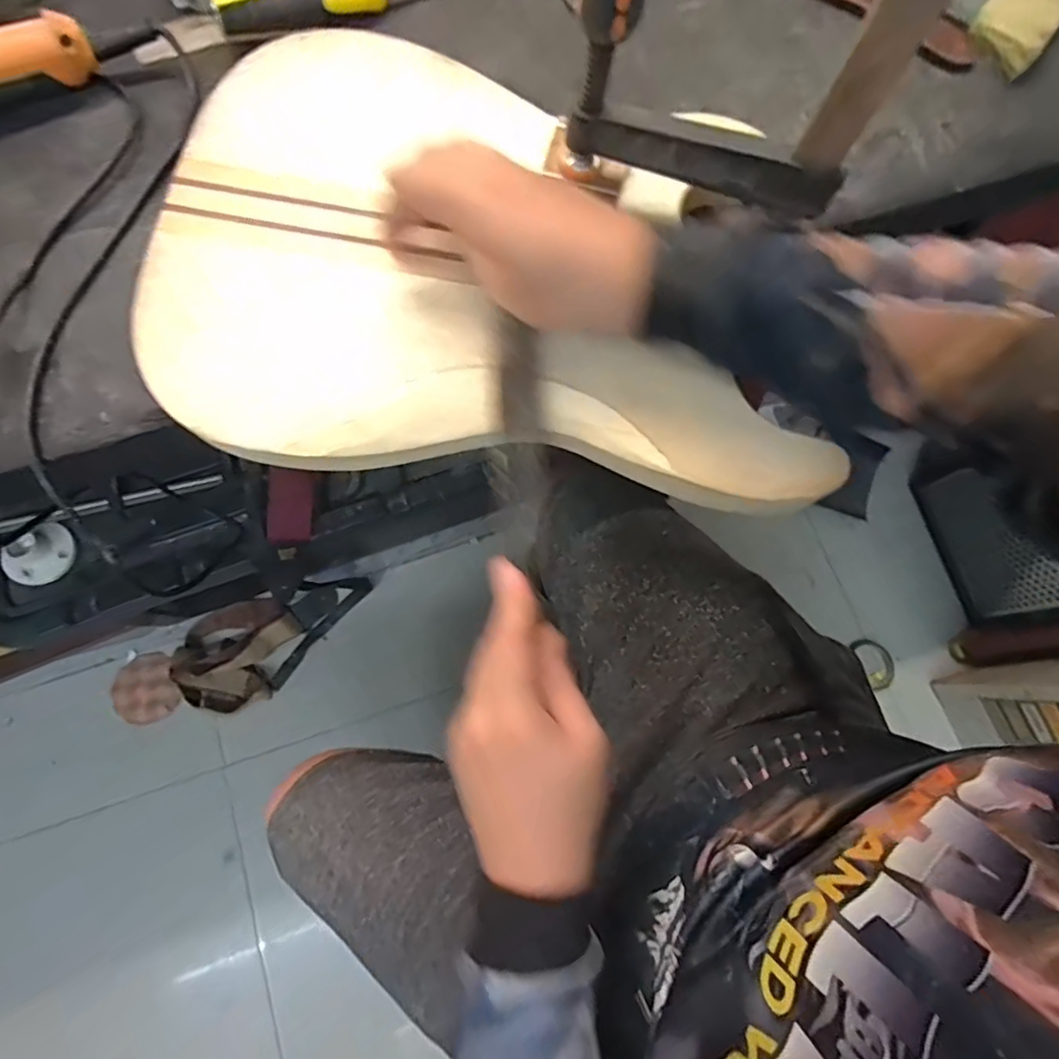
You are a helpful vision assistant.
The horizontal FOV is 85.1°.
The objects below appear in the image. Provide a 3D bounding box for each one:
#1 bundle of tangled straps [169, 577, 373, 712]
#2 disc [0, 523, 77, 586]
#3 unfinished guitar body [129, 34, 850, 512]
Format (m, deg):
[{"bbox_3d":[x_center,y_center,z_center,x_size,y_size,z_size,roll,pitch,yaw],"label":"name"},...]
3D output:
[{"bbox_3d":[-0.460,0.204,1.055,0.358,0.048,0.178,-20,77,-7],"label":"bundle of tangled straps"},{"bbox_3d":[-0.618,0.035,0.730,0.079,0.016,0.063,-38,111,-19],"label":"disc"},{"bbox_3d":[-0.026,-0.174,0.374,0.428,0.032,0.283,6,76,0],"label":"unfinished guitar body"}]

